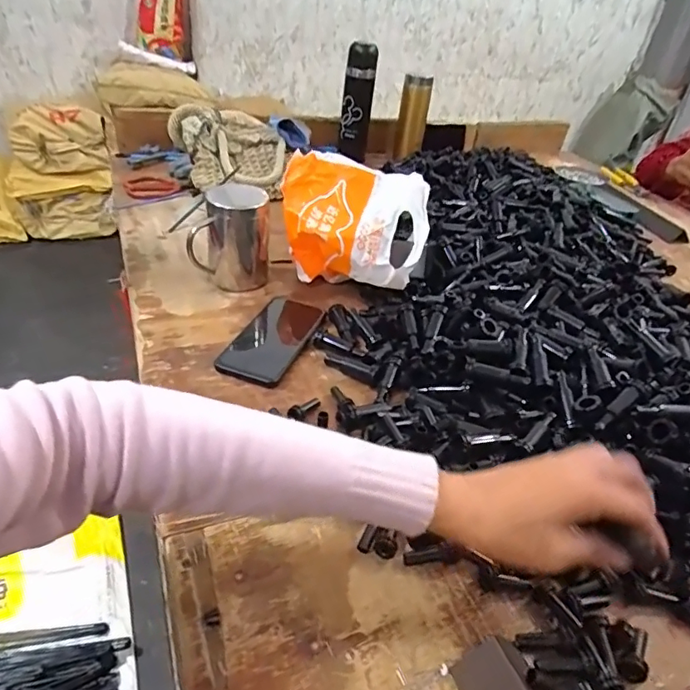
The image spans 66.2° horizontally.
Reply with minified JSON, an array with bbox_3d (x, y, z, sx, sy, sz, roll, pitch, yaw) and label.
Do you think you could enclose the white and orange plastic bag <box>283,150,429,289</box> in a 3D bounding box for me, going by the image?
[{"bbox_3d":[0.010,-0.159,0.708,0.196,0.133,0.124,14,37,8],"label":"white and orange plastic bag"}]

